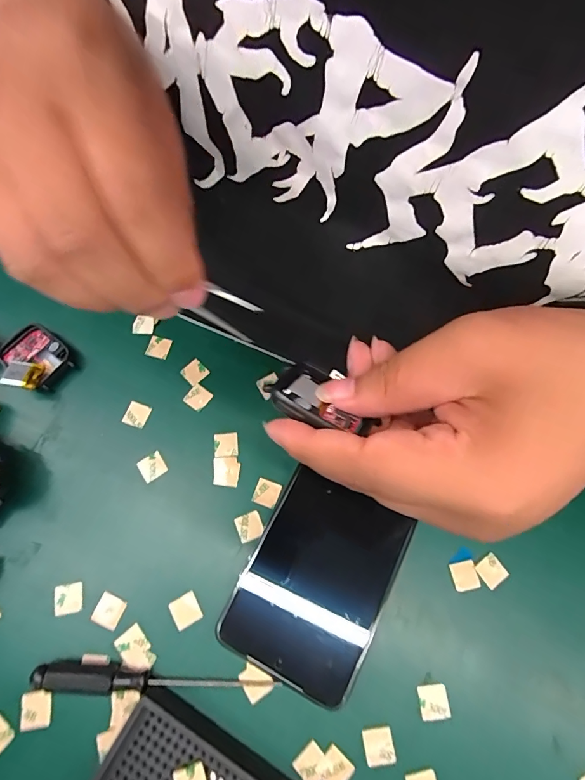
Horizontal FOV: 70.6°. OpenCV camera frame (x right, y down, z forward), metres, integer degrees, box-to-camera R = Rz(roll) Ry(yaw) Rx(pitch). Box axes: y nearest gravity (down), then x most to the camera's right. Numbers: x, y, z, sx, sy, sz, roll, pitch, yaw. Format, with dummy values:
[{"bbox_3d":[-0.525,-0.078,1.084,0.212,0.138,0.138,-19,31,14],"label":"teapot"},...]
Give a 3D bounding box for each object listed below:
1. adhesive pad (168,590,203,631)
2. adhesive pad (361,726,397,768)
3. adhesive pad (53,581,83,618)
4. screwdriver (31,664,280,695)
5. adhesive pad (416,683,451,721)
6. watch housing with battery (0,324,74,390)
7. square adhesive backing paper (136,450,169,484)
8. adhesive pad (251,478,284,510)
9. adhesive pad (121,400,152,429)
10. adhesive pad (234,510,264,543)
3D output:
[{"bbox_3d":[-0.061,0.127,0.237,0.015,0.004,0.016,-28,72,-13],"label":"adhesive pad"},{"bbox_3d":[0.045,0.187,0.216,0.015,0.004,0.016,-12,70,-7],"label":"adhesive pad"},{"bbox_3d":[-0.130,0.120,0.238,0.016,0.004,0.016,-10,69,-6],"label":"adhesive pad"},{"bbox_3d":[-0.073,0.157,0.220,0.124,0.012,0.012,6,68,0],"label":"screwdriver"},{"bbox_3d":[0.077,0.170,0.224,0.016,0.004,0.016,-6,69,-5],"label":"adhesive pad"},{"bbox_3d":[-0.177,-0.022,0.281,0.041,0.017,0.045,-42,76,-16],"label":"watch housing with battery"},{"bbox_3d":[-0.091,0.049,0.266,0.016,0.004,0.017,-31,73,-13],"label":"square adhesive backing paper"},{"bbox_3d":[-0.016,0.065,0.260,0.016,0.004,0.015,20,69,6],"label":"adhesive pad"},{"bbox_3d":[-0.106,0.016,0.279,0.016,0.004,0.016,20,69,6],"label":"adhesive pad"},{"bbox_3d":[-0.027,0.084,0.254,0.016,0.004,0.015,-23,71,-11],"label":"adhesive pad"}]

